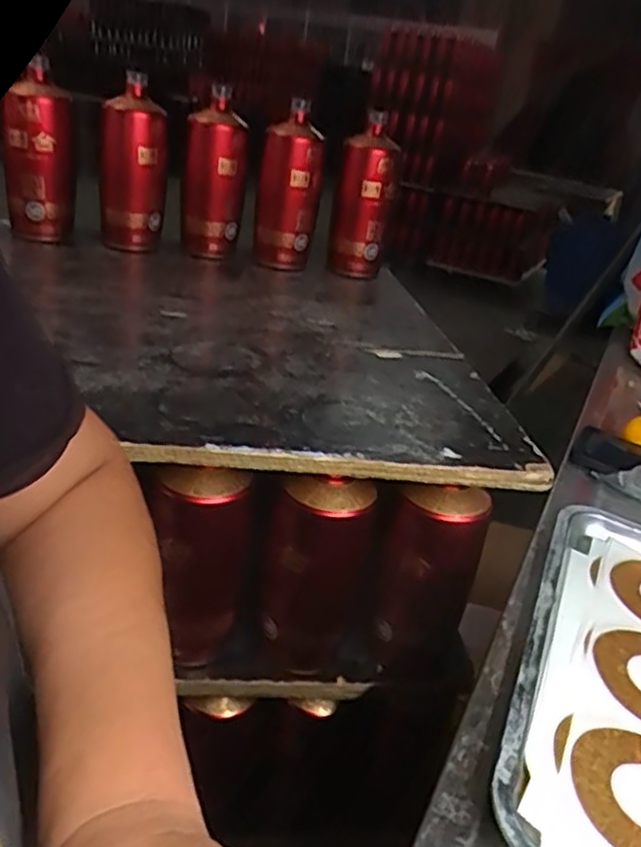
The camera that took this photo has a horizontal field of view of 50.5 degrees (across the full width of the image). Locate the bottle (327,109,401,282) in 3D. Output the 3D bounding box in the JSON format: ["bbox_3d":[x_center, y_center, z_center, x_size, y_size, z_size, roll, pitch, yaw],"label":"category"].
[{"bbox_3d":[0.064,-0.317,0.956,0.082,0.207,0.079,9,24,4],"label":"bottle"}]

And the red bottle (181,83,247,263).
[{"bbox_3d":[-0.144,-0.328,0.919,0.077,0.215,0.070,5,24,-5],"label":"red bottle"}]

